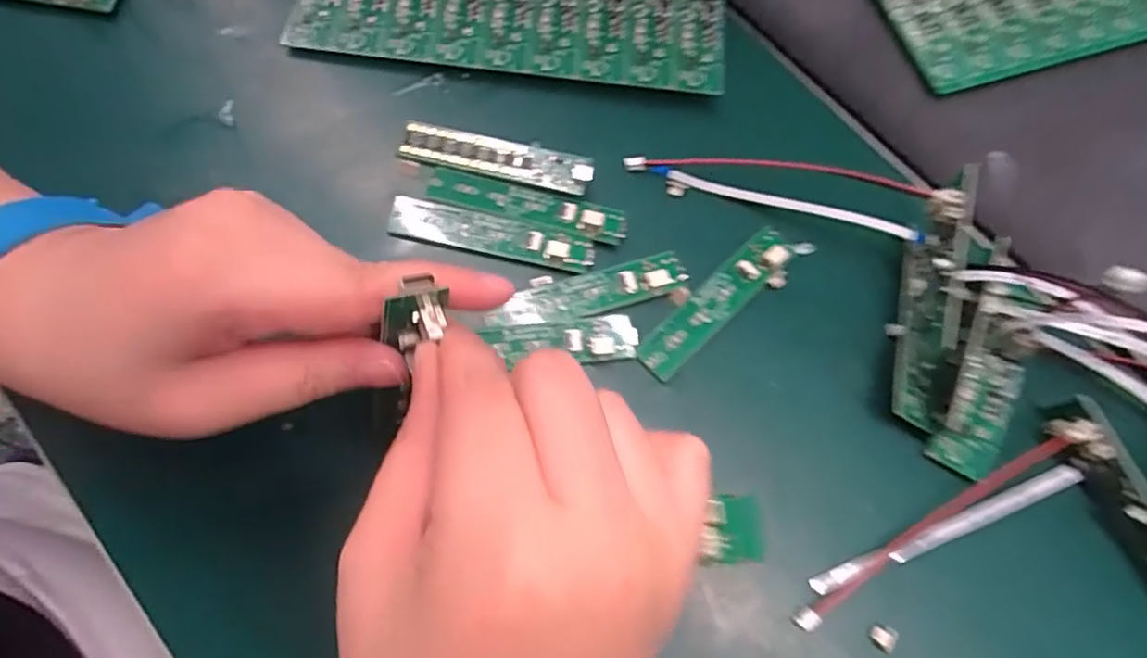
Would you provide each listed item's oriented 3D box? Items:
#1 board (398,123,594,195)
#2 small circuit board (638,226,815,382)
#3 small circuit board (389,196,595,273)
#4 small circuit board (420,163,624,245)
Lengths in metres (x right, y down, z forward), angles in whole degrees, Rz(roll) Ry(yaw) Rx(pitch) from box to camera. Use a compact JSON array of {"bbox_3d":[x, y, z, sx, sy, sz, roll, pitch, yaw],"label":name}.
[{"bbox_3d":[-0.034,-0.074,0.283,0.083,0.008,0.016,15,69,-1],"label":"board"},{"bbox_3d":[0.063,-0.014,0.269,0.088,0.008,0.020,-39,79,-17],"label":"small circuit board"},{"bbox_3d":[-0.034,-0.039,0.271,0.085,0.009,0.018,15,69,-1],"label":"small circuit board"},{"bbox_3d":[-0.021,-0.054,0.276,0.089,0.008,0.016,14,69,-1],"label":"small circuit board"}]

